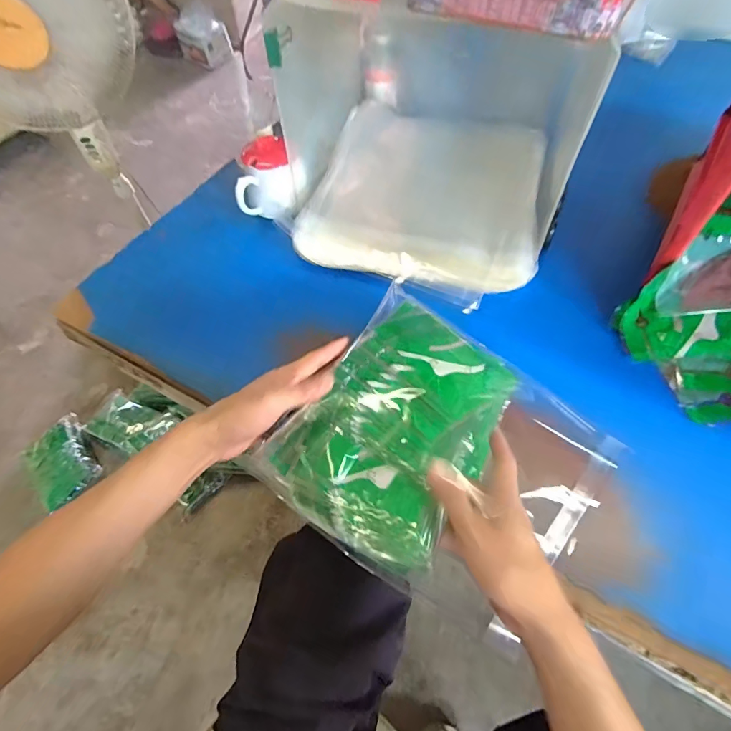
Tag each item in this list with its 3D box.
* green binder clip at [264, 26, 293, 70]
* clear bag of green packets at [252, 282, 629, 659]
[{"bbox_3d":[-0.100,-0.373,0.489,0.015,0.033,0.053,10,59,10],"label":"green binder clip"},{"bbox_3d":[0.068,0.064,0.414,0.258,0.069,0.261,29,64,20],"label":"clear bag of green packets"}]

